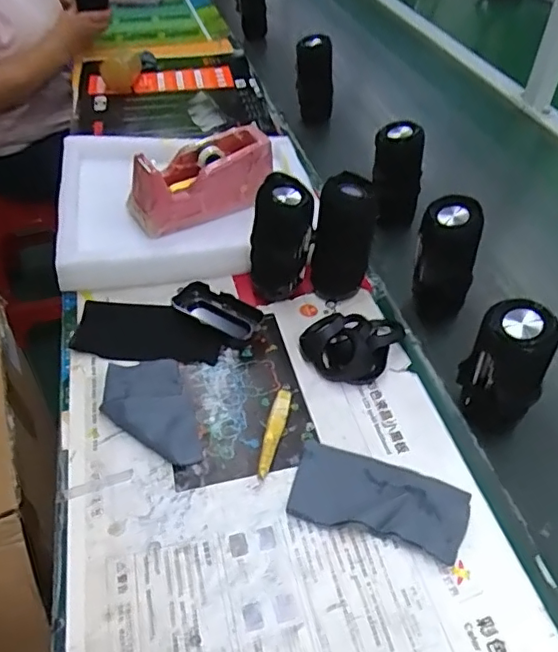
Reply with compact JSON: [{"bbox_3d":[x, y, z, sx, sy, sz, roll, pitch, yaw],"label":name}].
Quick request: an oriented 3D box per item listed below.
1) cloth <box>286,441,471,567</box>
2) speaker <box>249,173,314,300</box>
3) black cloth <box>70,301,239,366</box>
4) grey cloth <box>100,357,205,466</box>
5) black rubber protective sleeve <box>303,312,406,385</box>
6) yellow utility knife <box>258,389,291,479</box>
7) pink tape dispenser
[{"bbox_3d":[0.090,0.155,0.503,0.154,0.009,0.077,14,45,12],"label":"cloth"},{"bbox_3d":[0.002,-0.098,0.668,0.071,0.151,0.054,2,44,0],"label":"speaker"},{"bbox_3d":[-0.148,0.007,0.652,0.182,0.008,0.091,10,45,8],"label":"black cloth"},{"bbox_3d":[-0.133,0.084,0.570,0.083,0.015,0.141,-15,46,-16],"label":"grey cloth"},{"bbox_3d":[0.081,0.020,0.619,0.112,0.042,0.085,2,44,1],"label":"black rubber protective sleeve"},{"bbox_3d":[-0.004,0.104,0.557,0.018,0.005,0.104,9,45,8],"label":"yellow utility knife"},{"bbox_3d":[-0.110,-0.200,0.782,0.201,0.103,0.077,-22,49,-23],"label":"pink tape dispenser"}]

